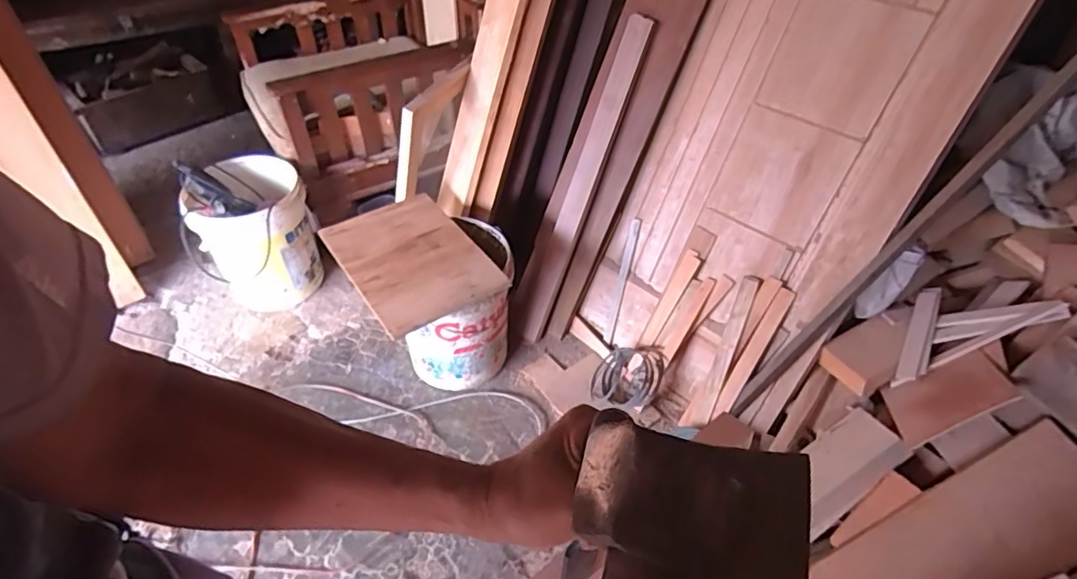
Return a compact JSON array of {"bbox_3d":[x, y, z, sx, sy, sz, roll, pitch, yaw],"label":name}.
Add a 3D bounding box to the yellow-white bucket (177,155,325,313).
[{"bbox_3d":[-0.819,-0.156,1.661,0.312,0.365,0.263,-22,49,-22],"label":"yellow-white bucket"}]

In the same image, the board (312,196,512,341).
[{"bbox_3d":[-0.305,-0.075,1.342,0.294,0.021,0.413,-27,52,-24],"label":"board"}]

